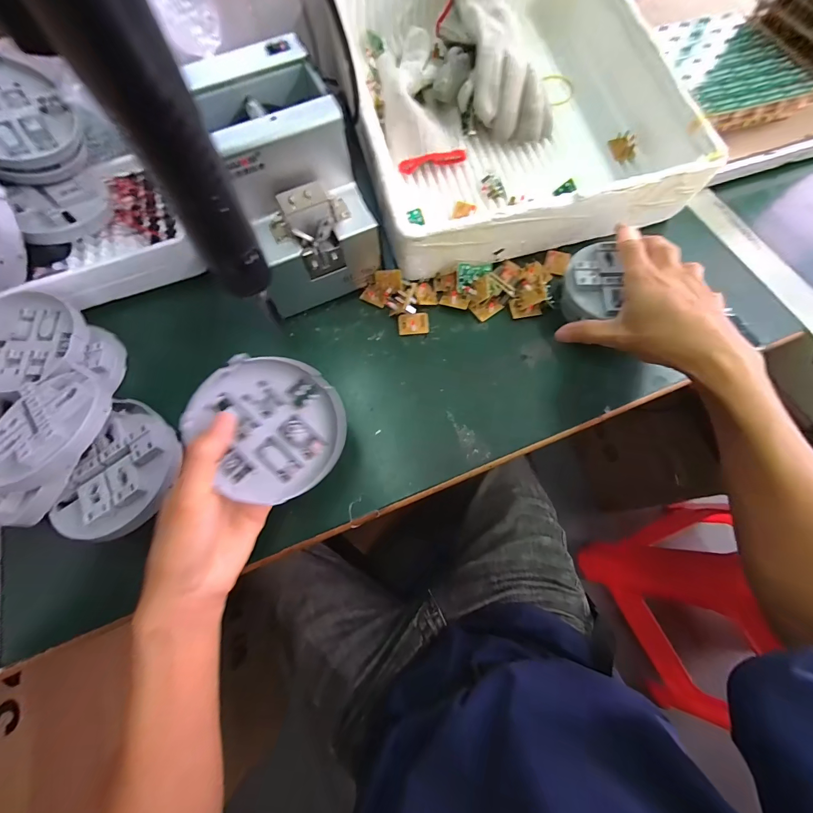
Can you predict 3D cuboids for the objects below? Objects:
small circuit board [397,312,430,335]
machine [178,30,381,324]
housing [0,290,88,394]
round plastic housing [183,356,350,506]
[{"bbox_3d":[0.008,-0.087,0.374,0.031,0.008,0.023,-5,90,-1],"label":"small circuit board"},{"bbox_3d":[-0.110,-0.212,0.354,0.120,0.150,0.183,-19,70,-4],"label":"machine"},{"bbox_3d":[-0.371,-0.063,0.344,0.100,0.022,0.101,-1,69,3],"label":"housing"},{"bbox_3d":[-0.099,0.015,0.266,0.100,0.017,0.104,0,89,-14],"label":"round plastic housing"}]

